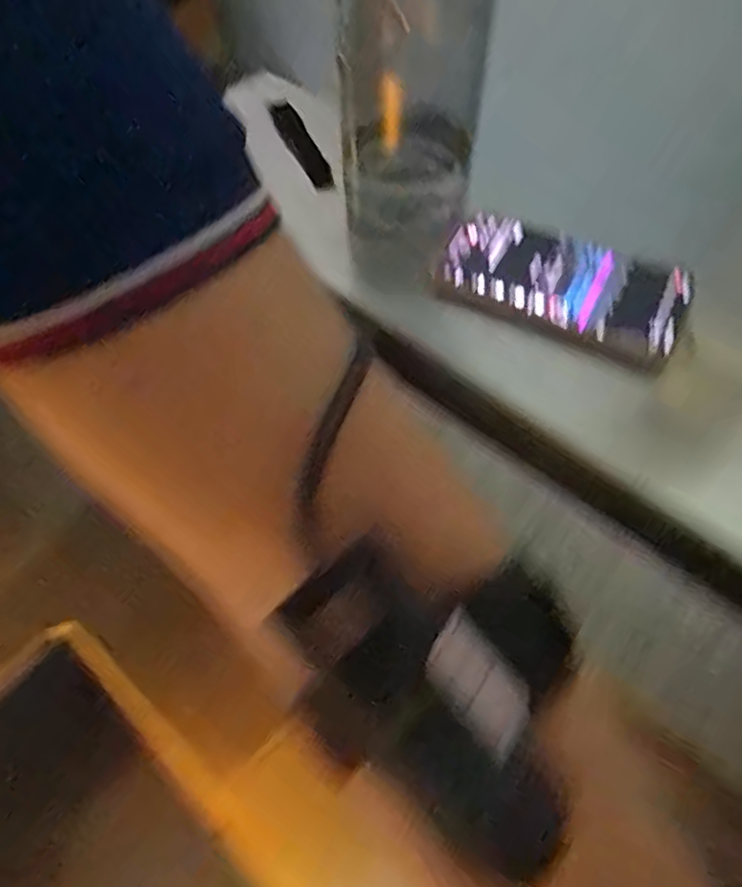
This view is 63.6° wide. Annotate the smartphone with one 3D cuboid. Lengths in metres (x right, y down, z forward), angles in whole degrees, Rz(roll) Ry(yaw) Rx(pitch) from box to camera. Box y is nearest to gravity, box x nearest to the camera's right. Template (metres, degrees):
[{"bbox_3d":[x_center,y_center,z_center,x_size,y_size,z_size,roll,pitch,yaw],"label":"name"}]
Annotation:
[{"bbox_3d":[0.123,-0.104,0.391,0.157,0.010,0.086,24,62,15],"label":"smartphone"}]

